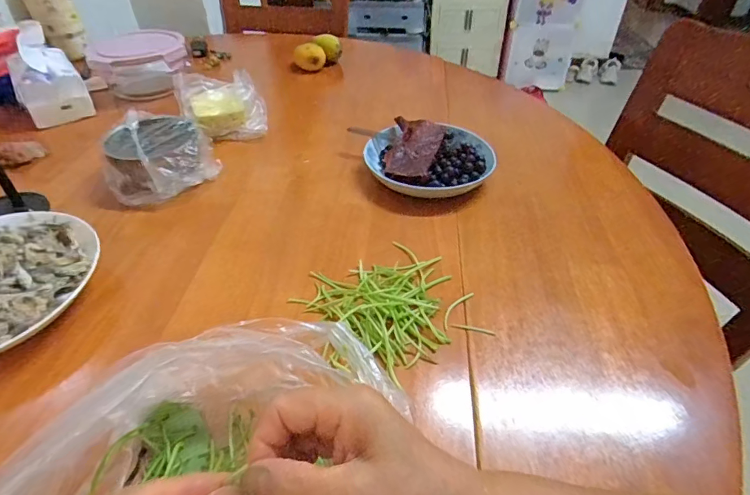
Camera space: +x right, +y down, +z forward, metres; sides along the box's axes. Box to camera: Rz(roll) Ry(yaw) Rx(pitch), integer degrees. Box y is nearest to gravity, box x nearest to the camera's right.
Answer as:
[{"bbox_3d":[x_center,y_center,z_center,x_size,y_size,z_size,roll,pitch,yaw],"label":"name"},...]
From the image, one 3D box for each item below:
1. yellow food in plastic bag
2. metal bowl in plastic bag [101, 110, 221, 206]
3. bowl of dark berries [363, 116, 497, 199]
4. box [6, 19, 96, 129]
[{"bbox_3d":[-0.237,-0.216,0.678,0.118,0.094,0.081,-16,44,-17],"label":"yellow food in plastic bag"},{"bbox_3d":[-0.284,-0.121,0.583,0.126,0.069,0.127,-10,43,-11],"label":"metal bowl in plastic bag"},{"bbox_3d":[0.072,-0.119,0.590,0.170,0.052,0.139,6,42,7],"label":"bowl of dark berries"},{"bbox_3d":[-0.551,-0.285,0.724,0.092,0.132,0.120,-30,49,-29],"label":"box"}]

